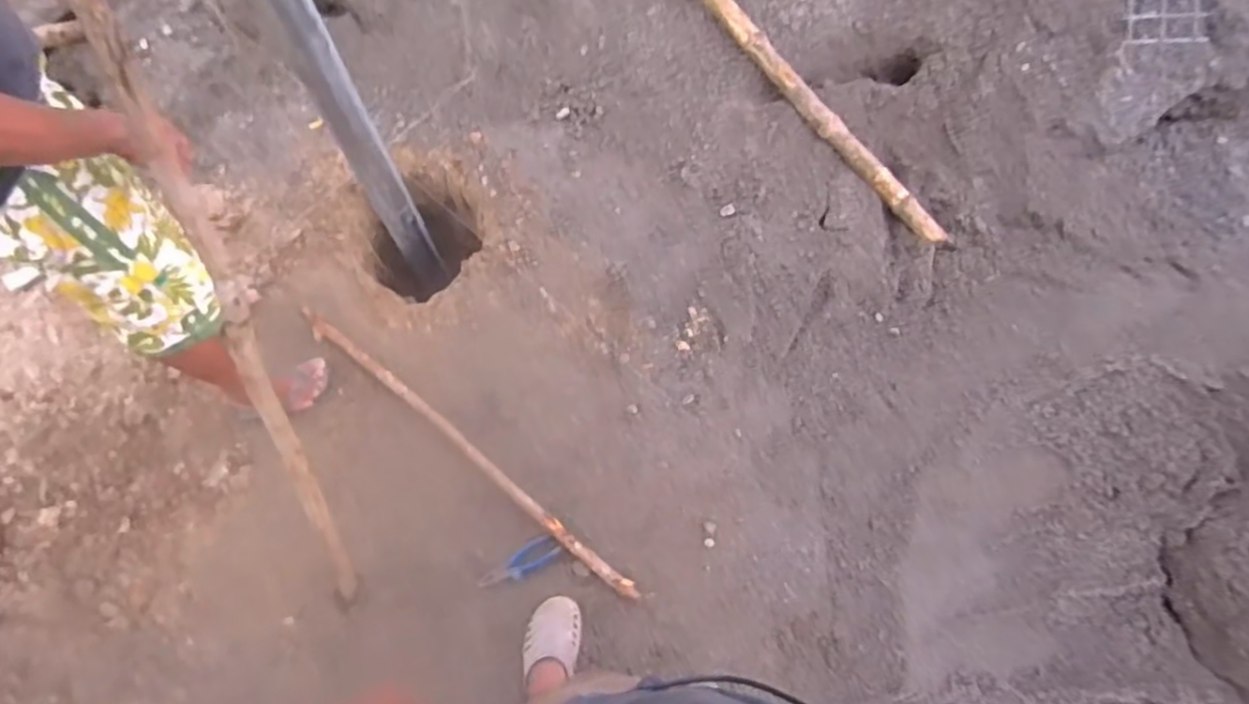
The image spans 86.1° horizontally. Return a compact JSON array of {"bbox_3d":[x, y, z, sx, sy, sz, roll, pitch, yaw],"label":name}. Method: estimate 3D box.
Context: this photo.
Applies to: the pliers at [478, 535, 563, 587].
[{"bbox_3d":[-0.228,0.455,1.440,0.195,0.012,0.056,-30,67,8],"label":"pliers"}]

